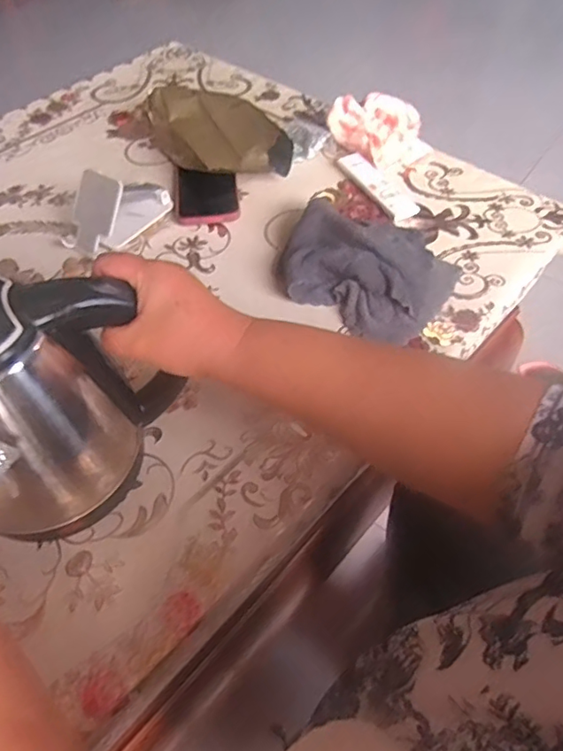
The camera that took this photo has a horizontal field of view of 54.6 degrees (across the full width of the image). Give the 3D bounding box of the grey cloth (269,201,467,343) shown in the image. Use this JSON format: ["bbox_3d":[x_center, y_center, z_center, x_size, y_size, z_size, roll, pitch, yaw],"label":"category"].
[{"bbox_3d":[0.094,-0.129,0.608,0.190,0.048,0.178,27,59,21],"label":"grey cloth"}]

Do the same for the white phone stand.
[{"bbox_3d":[-0.197,-0.209,0.656,0.065,0.073,0.140,28,59,21],"label":"white phone stand"}]

